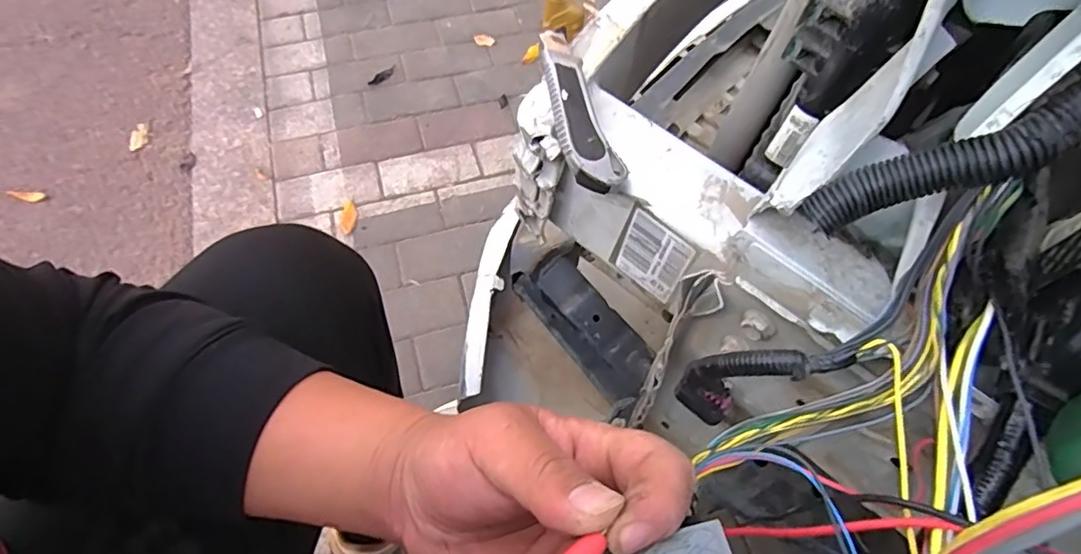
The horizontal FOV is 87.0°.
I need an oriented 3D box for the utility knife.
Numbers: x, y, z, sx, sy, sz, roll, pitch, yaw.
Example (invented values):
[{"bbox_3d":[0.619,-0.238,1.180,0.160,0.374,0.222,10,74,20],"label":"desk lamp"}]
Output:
[{"bbox_3d":[0.022,-0.120,0.394,0.034,0.014,0.145,-12,62,-9],"label":"utility knife"}]

